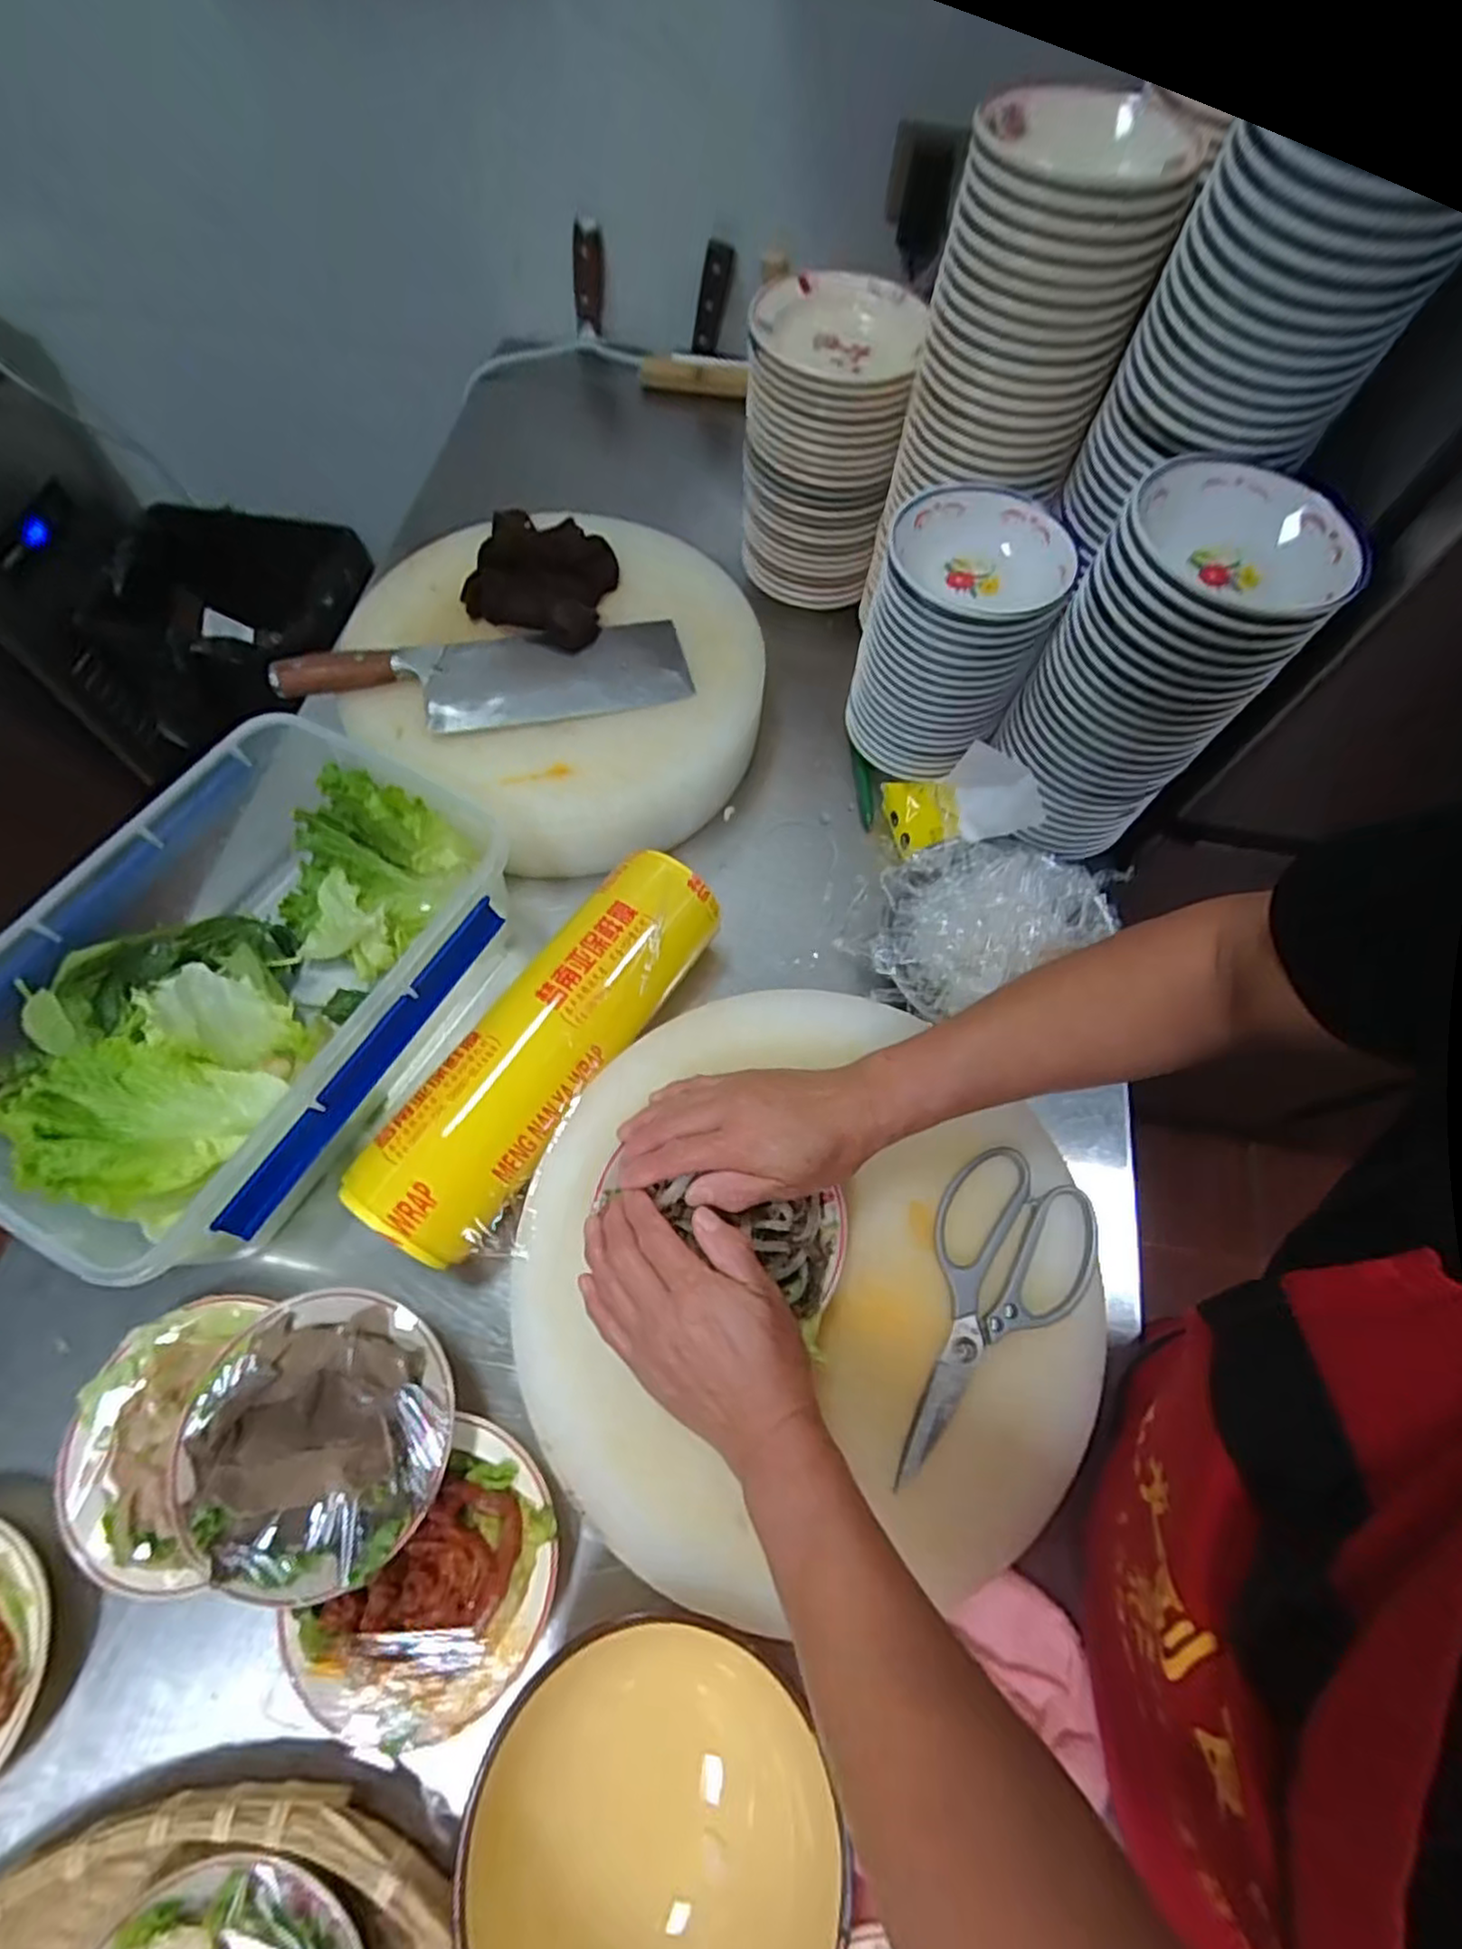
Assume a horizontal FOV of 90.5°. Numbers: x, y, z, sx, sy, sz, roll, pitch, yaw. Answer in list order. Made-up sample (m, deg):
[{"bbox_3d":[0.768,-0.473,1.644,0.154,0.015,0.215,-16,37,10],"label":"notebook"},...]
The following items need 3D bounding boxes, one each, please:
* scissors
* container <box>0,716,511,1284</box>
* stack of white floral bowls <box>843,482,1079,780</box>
[{"bbox_3d":[0.151,0.205,0.445,0.093,0.010,0.200,34,68,13],"label":"scissors"},{"bbox_3d":[-0.345,0.012,0.536,0.254,0.137,0.355,26,67,10],"label":"container"},{"bbox_3d":[0.176,-0.271,0.603,0.126,0.187,0.125,8,65,2],"label":"stack of white floral bowls"}]

